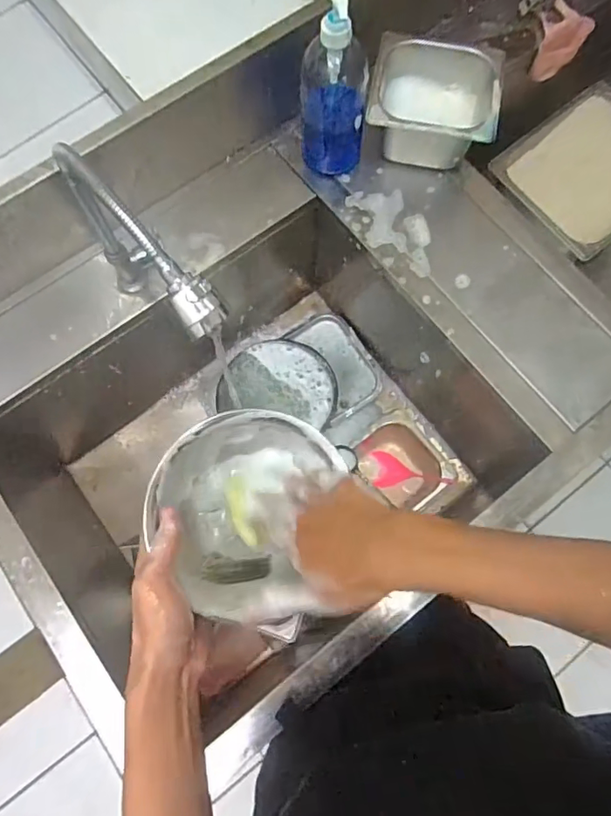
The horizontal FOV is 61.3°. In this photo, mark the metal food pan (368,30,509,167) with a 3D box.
[{"bbox_3d":[0.186,-0.442,0.766,0.178,0.092,0.163,12,75,4],"label":"metal food pan"}]

